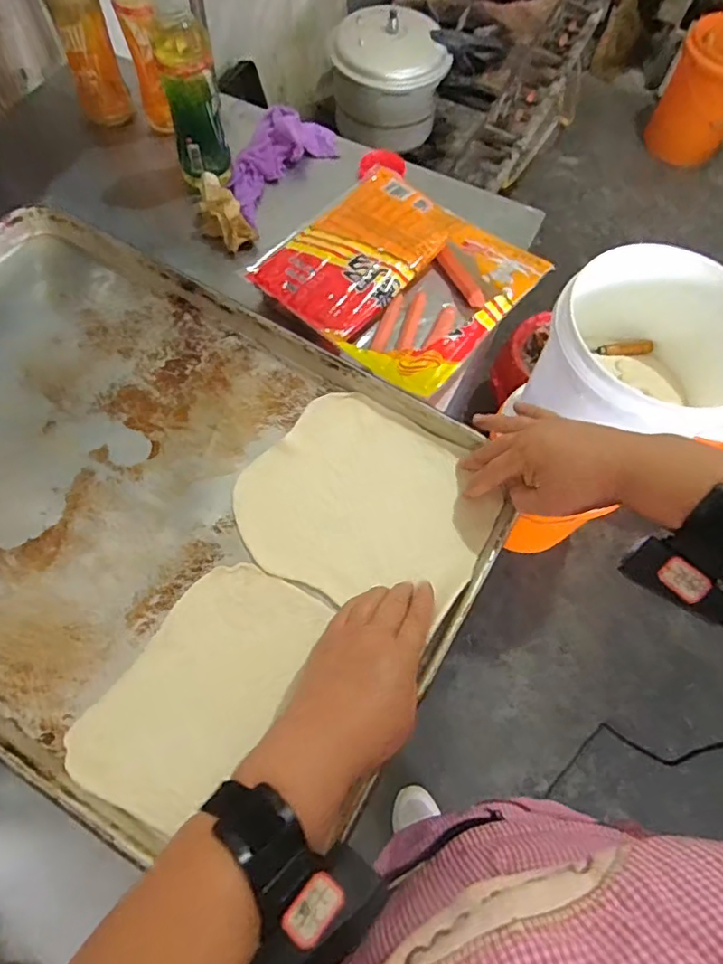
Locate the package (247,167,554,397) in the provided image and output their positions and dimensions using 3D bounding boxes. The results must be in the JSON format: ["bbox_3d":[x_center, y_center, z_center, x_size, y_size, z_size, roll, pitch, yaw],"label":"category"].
[{"bbox_3d":[0.049,-0.256,0.689,0.281,0.049,0.253,38,69,14],"label":"package"}]

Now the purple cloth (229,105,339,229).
[{"bbox_3d":[-0.125,-0.449,0.782,0.123,0.039,0.222,22,66,8],"label":"purple cloth"}]

